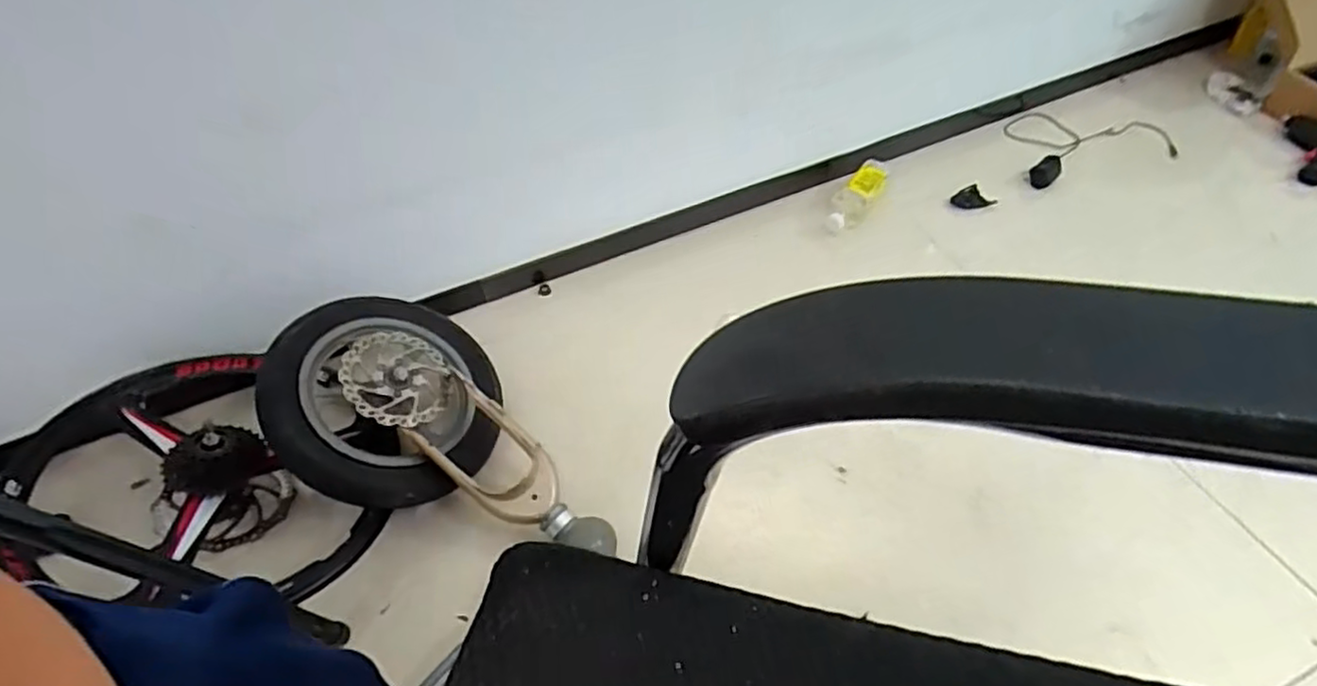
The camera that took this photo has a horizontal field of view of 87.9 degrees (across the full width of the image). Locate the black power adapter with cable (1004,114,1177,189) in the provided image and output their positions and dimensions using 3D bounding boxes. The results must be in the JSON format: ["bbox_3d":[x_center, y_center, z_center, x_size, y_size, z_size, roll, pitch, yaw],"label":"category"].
[{"bbox_3d":[0.816,-0.398,1.310,0.297,0.032,0.204,-11,51,-4],"label":"black power adapter with cable"}]

